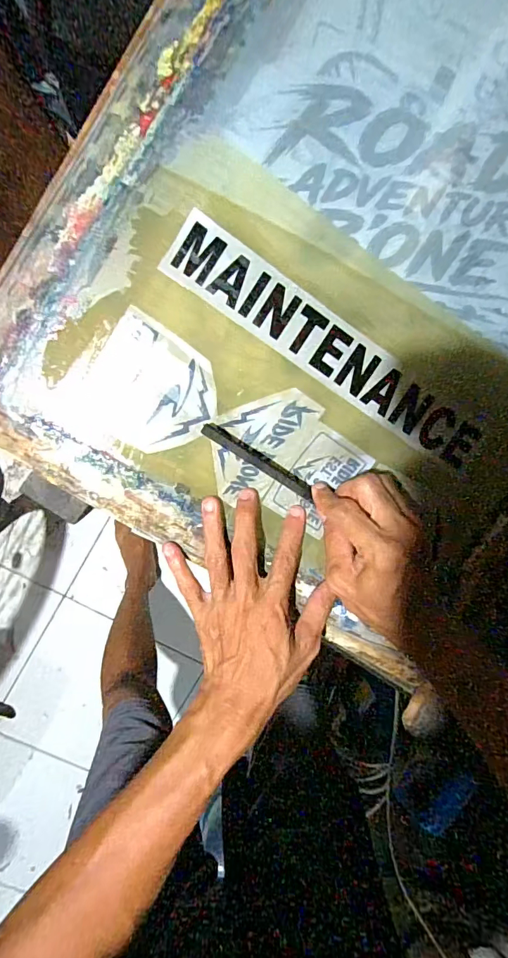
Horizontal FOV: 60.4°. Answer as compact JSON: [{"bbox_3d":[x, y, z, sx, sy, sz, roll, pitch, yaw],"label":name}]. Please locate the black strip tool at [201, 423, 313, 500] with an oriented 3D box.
[{"bbox_3d":[0.005,-0.015,0.354,0.102,0.004,0.012,32,93,-11],"label":"black strip tool"}]

